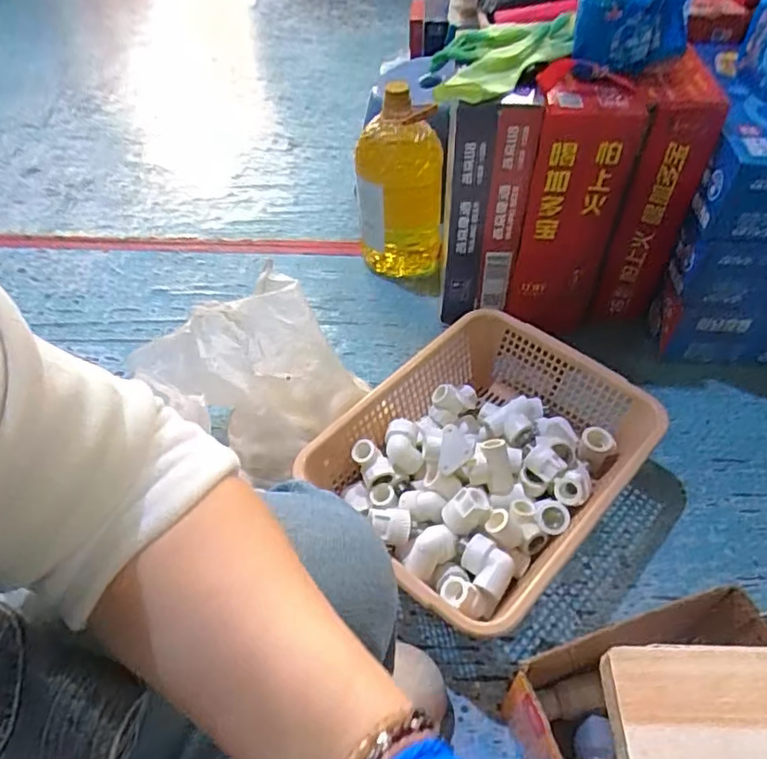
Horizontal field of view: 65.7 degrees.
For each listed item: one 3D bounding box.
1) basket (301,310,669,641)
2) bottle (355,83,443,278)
[{"bbox_3d":[0.137,0.125,0.836,0.433,0.150,0.338,-36,58,-27],"label":"basket"},{"bbox_3d":[0.029,-0.345,1.086,0.157,0.317,0.102,1,49,1],"label":"bottle"}]

